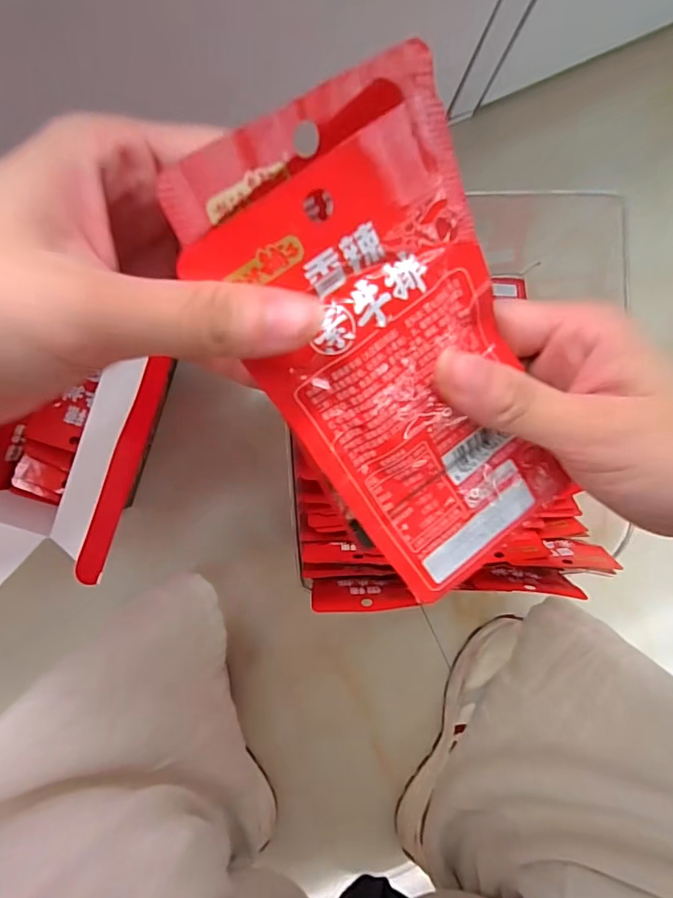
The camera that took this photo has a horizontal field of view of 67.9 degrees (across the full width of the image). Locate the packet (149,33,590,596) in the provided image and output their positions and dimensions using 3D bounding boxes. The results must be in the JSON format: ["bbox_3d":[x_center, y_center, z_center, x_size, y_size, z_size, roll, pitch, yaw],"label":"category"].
[{"bbox_3d":[0.023,-0.022,0.159,0.077,0.010,0.160,-35,119,-4],"label":"packet"}]

